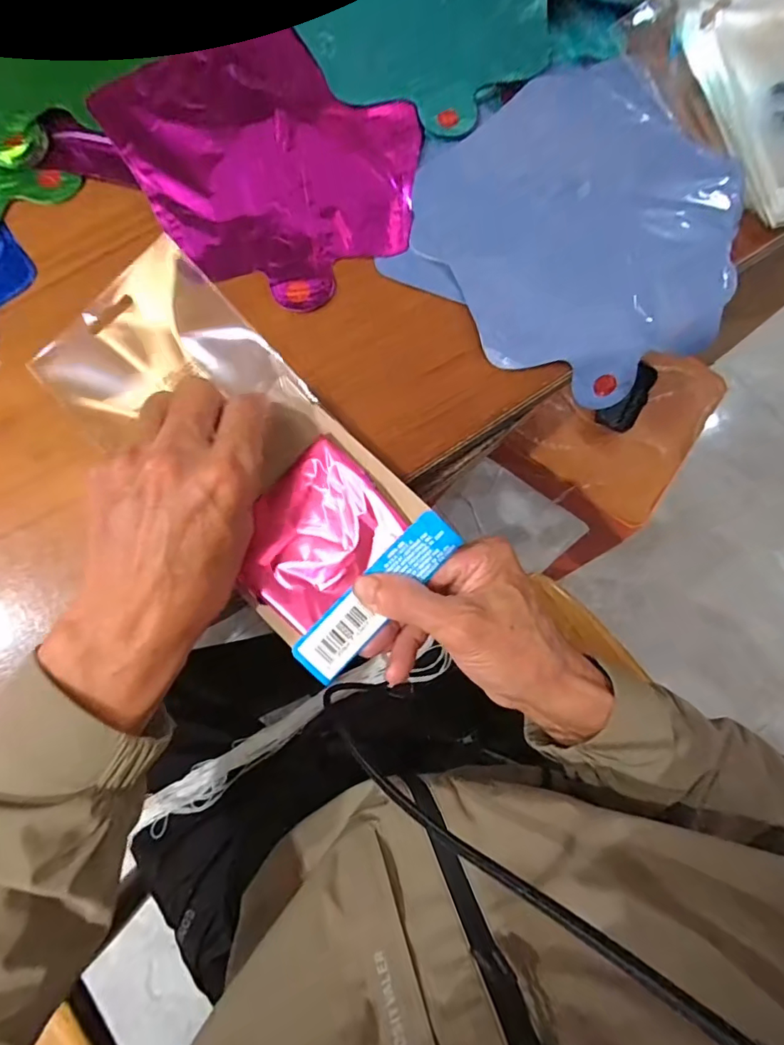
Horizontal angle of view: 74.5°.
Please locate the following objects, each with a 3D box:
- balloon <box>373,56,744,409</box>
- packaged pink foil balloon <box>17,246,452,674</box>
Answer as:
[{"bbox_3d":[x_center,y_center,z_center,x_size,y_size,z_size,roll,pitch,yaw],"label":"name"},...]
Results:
[{"bbox_3d":[0.138,-0.214,0.369,0.223,0.027,0.244,40,78,7],"label":"balloon"},{"bbox_3d":[-0.094,-0.045,0.307,0.118,0.023,0.271,-41,80,-10],"label":"packaged pink foil balloon"}]

